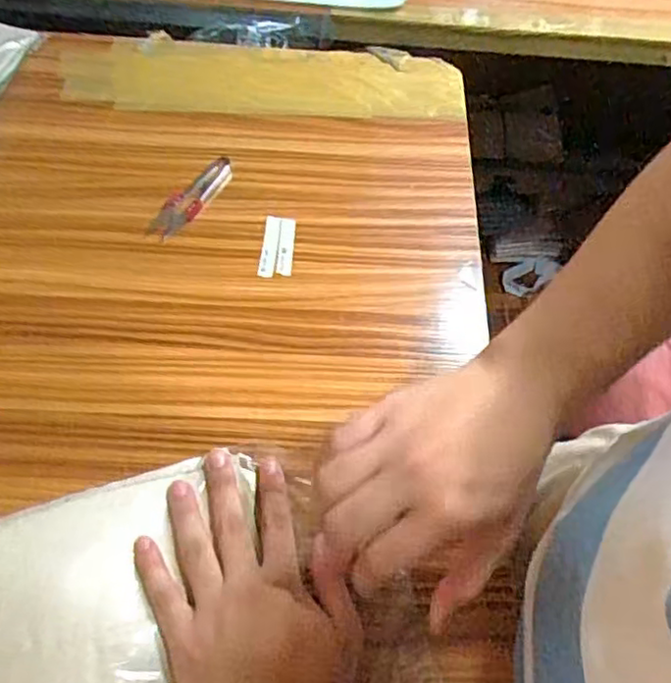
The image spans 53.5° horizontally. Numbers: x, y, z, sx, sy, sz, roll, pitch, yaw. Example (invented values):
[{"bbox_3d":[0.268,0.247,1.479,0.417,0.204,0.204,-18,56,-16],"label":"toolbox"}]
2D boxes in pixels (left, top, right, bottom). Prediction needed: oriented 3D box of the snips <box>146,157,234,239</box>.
[{"bbox_3d":[-0.126,-0.128,0.588,0.028,0.005,0.100,30,63,12],"label":"snips"}]

